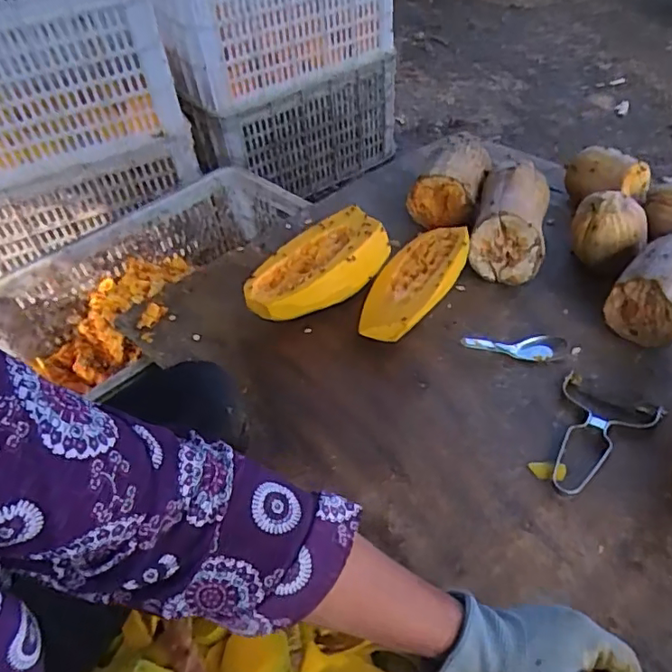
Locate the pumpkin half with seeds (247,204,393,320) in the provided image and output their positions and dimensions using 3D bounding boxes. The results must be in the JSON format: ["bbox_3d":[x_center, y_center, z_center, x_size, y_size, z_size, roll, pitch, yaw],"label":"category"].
[{"bbox_3d":[-0.025,-0.083,0.741,0.123,0.077,0.199,29,54,32],"label":"pumpkin half with seeds"}]

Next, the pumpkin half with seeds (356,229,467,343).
[{"bbox_3d":[0.105,-0.072,0.728,0.103,0.059,0.216,16,48,23],"label":"pumpkin half with seeds"}]

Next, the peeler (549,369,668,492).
[{"bbox_3d":[0.250,0.099,0.566,0.098,0.011,0.146,26,52,31],"label":"peeler"}]

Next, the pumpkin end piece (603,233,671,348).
[{"bbox_3d":[0.377,-0.054,0.650,0.095,0.091,0.135,31,55,34],"label":"pumpkin end piece"}]

